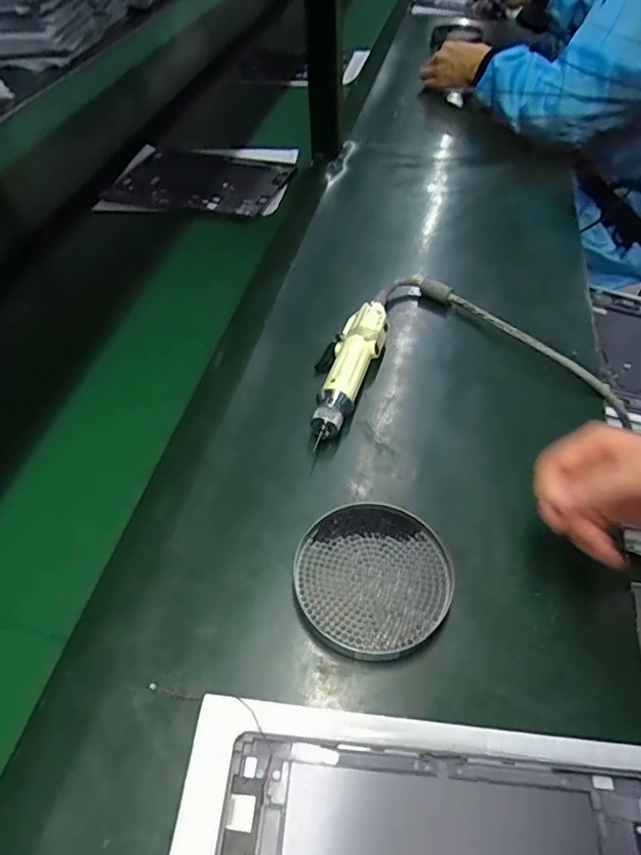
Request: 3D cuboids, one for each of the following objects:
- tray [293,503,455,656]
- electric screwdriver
[{"bbox_3d":[0.038,0.109,0.395,0.113,0.013,0.110,-1,49,2],"label":"tray"},{"bbox_3d":[0.022,-0.059,0.525,0.058,0.038,0.182,17,52,16],"label":"electric screwdriver"}]

